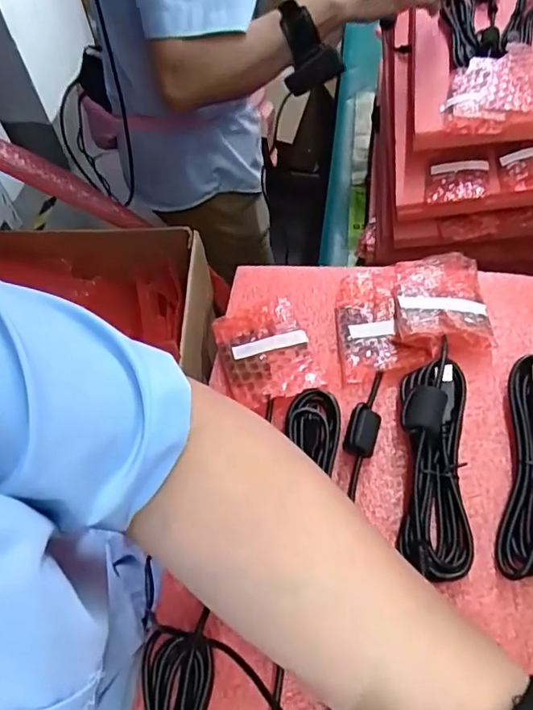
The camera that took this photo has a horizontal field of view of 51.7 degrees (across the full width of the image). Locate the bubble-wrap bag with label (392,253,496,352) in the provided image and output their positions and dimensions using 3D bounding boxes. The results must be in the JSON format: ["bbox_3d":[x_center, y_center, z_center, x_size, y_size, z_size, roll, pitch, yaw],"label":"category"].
[{"bbox_3d":[0.136,-0.041,0.427,0.070,0.022,0.083,1,54,6],"label":"bubble-wrap bag with label"}]

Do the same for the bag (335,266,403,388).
[{"bbox_3d":[0.079,-0.027,0.430,0.052,0.015,0.092,0,54,5],"label":"bag"}]

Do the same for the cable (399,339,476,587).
[{"bbox_3d":[0.112,0.066,0.362,0.045,0.038,0.149,4,67,8],"label":"cable"}]

